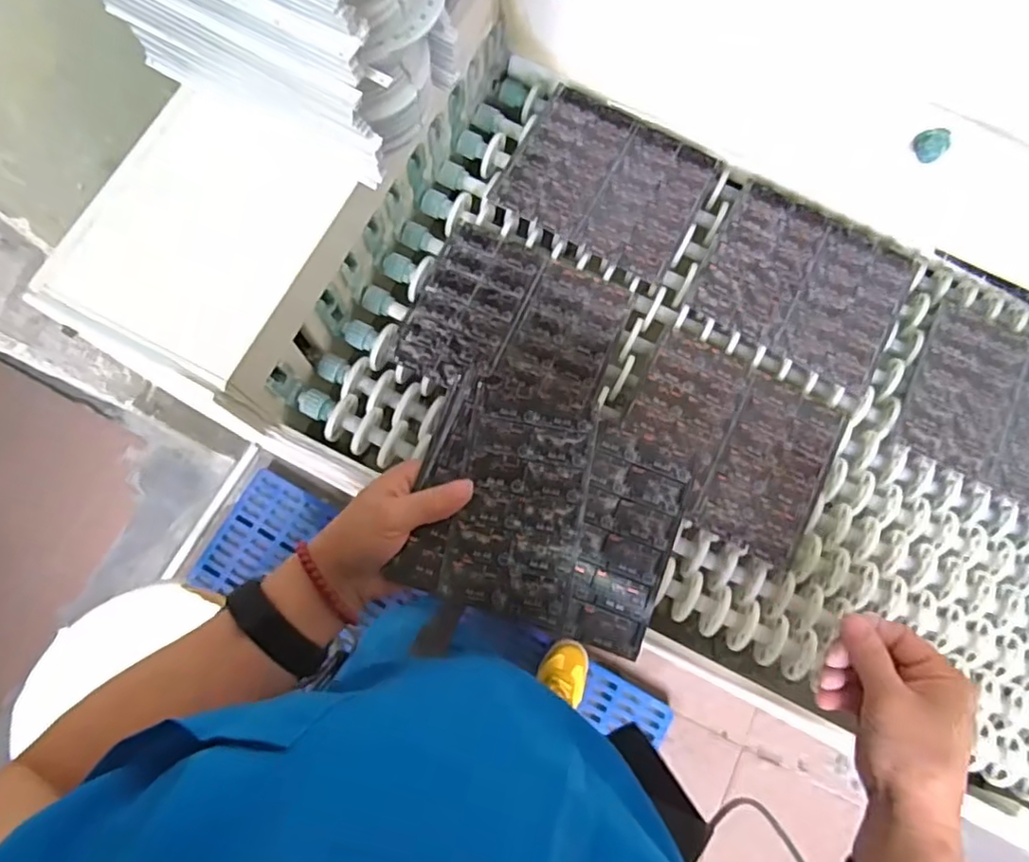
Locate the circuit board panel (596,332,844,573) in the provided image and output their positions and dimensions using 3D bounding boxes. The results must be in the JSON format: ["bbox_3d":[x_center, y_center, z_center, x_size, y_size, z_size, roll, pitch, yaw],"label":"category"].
[{"bbox_3d":[0.174,0.007,0.538,0.171,0.011,0.150,26,76,5],"label":"circuit board panel"}]

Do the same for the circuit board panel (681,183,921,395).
[{"bbox_3d":[0.259,-0.133,0.578,0.171,0.006,0.147,28,76,6],"label":"circuit board panel"}]

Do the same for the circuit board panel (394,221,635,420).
[{"bbox_3d":[0.001,-0.091,0.551,0.170,0.004,0.141,21,75,4],"label":"circuit board panel"}]

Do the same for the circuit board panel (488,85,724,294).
[{"bbox_3d":[0.087,-0.231,0.593,0.171,0.007,0.148,28,76,6],"label":"circuit board panel"}]

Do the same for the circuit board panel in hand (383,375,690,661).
[{"bbox_3d":[0.019,0.056,0.429,0.169,0.008,0.136,18,75,3],"label":"circuit board panel in hand"}]

